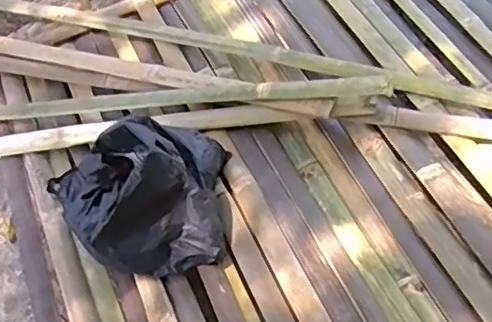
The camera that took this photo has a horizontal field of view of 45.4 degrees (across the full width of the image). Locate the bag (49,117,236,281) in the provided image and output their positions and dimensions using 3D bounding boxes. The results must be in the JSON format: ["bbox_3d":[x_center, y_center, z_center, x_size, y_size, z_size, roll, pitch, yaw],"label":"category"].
[{"bbox_3d":[-0.137,0.030,0.669,0.223,0.109,0.176,-2,61,4],"label":"bag"}]

